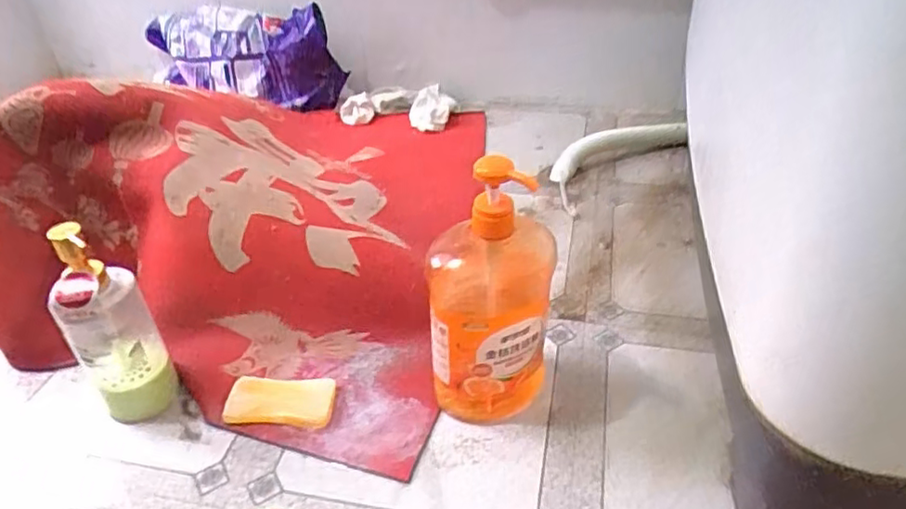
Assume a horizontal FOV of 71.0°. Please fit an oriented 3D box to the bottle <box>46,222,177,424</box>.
[{"bbox_3d":[-0.327,0.070,0.607,0.073,0.209,0.056,-25,42,-27],"label":"bottle"}]

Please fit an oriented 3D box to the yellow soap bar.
[{"bbox_3d":[-0.174,0.149,0.644,0.109,0.021,0.049,1,37,6],"label":"yellow soap bar"}]

